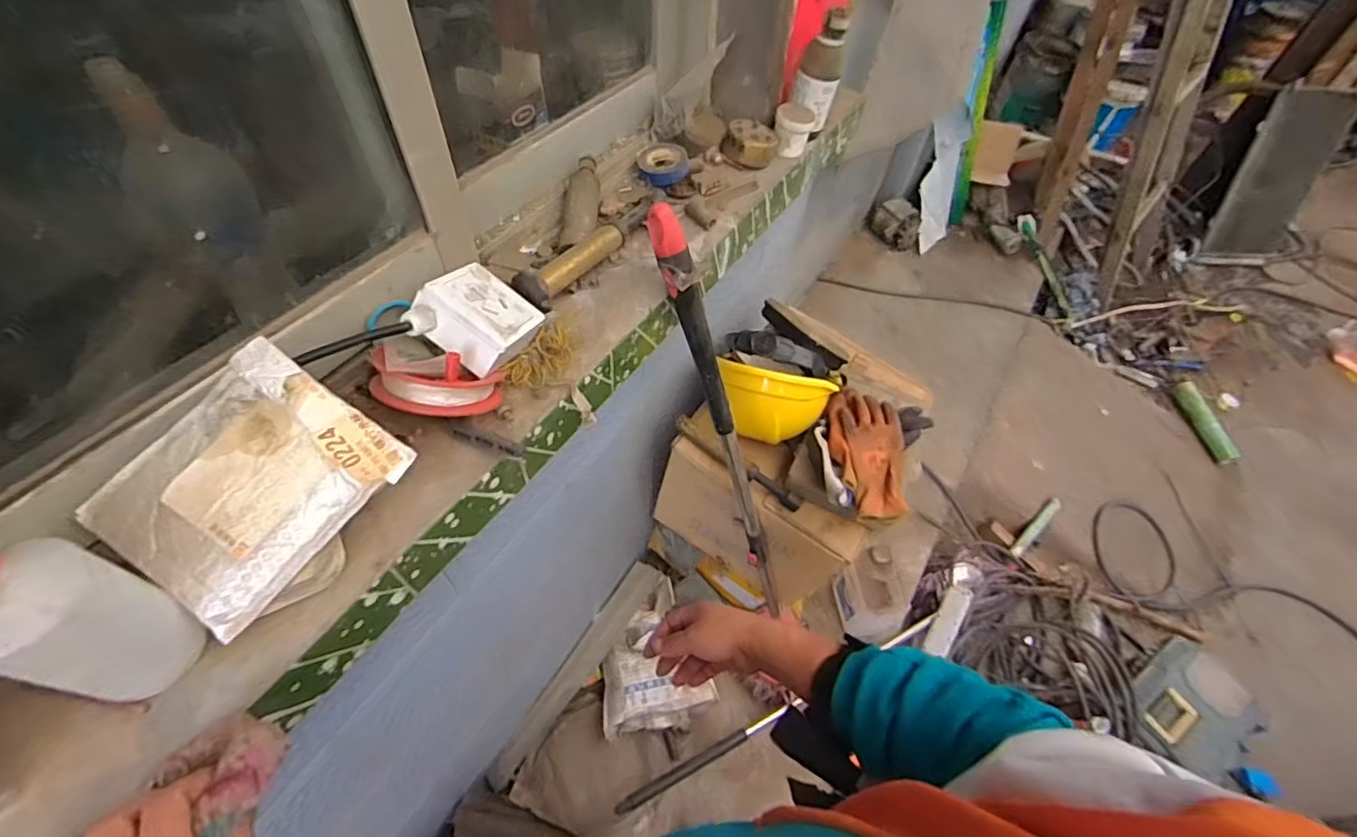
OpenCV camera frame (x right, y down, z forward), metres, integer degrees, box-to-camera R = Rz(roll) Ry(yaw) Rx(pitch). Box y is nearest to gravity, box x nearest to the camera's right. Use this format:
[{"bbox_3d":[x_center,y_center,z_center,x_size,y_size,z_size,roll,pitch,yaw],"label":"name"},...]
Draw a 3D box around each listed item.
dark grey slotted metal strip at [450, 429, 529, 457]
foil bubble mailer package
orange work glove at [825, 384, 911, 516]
[{"bbox_3d":[-0.177,0.021,0.531,0.073,0.011,0.010,14,54,6],"label":"dark grey slotted metal strip"},{"bbox_3d":[-0.318,0.047,0.423,0.143,0.025,0.171,42,75,-2],"label":"foil bubble mailer package"},{"bbox_3d":[0.314,0.051,0.962,0.124,0.057,0.227,5,54,0],"label":"orange work glove"}]

